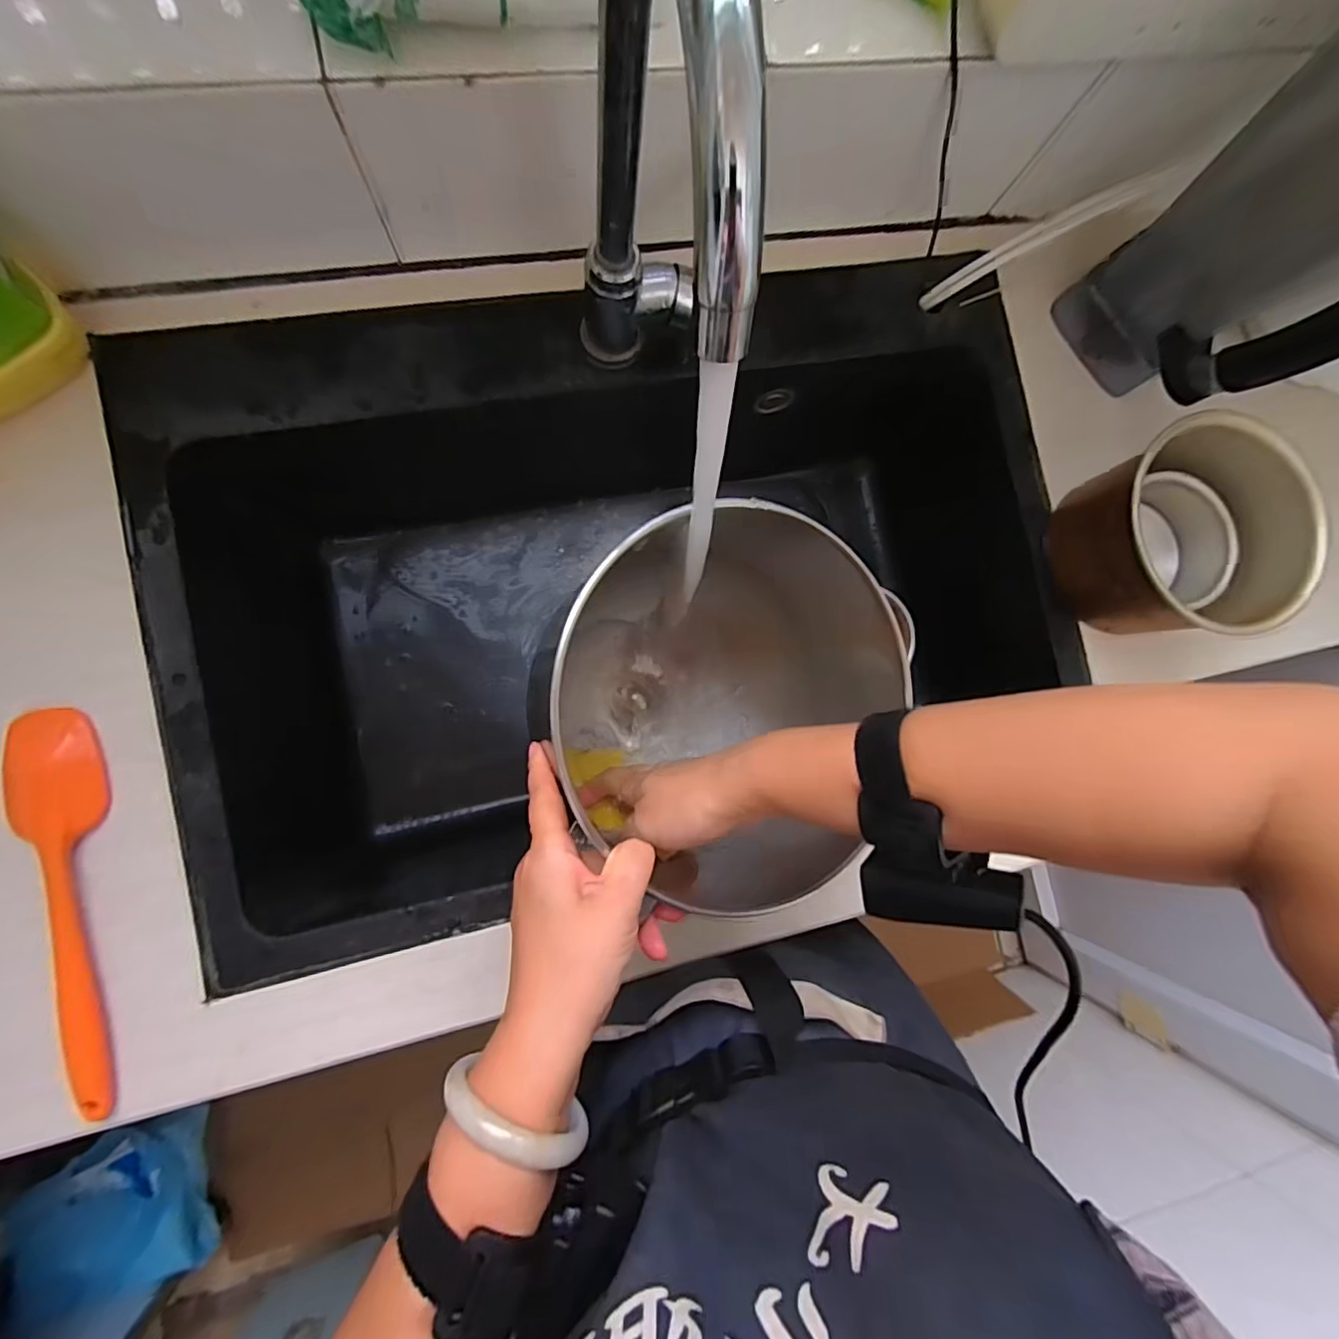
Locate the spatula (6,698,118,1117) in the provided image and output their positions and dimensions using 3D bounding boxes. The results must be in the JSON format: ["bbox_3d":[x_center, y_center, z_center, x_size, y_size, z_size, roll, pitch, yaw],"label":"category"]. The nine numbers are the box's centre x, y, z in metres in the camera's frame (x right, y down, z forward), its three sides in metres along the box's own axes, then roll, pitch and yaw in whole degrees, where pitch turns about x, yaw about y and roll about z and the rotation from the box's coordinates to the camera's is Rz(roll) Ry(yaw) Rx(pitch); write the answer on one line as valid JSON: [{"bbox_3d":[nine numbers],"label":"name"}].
[{"bbox_3d":[-0.387,0.155,0.373,0.051,0.014,0.260,-12,90,-9],"label":"spatula"}]

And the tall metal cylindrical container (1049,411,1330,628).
[{"bbox_3d":[0.400,-0.104,0.463,0.162,0.103,0.151,0,87,-7],"label":"tall metal cylindrical container"}]

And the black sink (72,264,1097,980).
[{"bbox_3d":[-0.032,-0.075,0.542,0.705,0.207,0.446,-13,88,-8],"label":"black sink"}]

